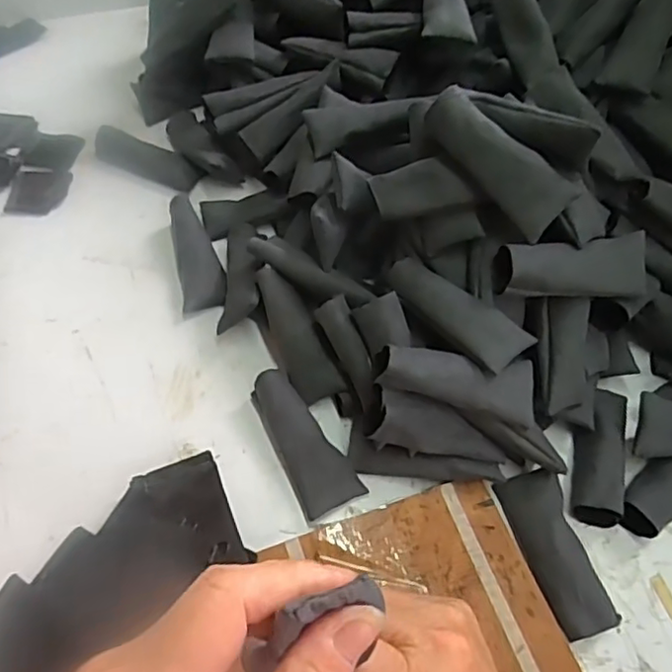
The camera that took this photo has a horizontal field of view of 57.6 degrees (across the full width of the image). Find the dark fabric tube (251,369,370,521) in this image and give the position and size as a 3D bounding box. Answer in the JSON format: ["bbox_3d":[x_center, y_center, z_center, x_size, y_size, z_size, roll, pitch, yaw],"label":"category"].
[{"bbox_3d":[-0.023,0.071,0.424,0.042,0.032,0.101,-24,59,-18],"label":"dark fabric tube"}]

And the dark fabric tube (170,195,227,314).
[{"bbox_3d":[-0.117,-0.070,0.515,0.037,0.028,0.104,-10,56,-10],"label":"dark fabric tube"}]

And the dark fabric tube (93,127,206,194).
[{"bbox_3d":[-0.180,-0.168,0.577,0.107,0.023,0.035,25,58,15],"label":"dark fabric tube"}]

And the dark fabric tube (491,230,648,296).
[{"bbox_3d":[0.155,-0.042,0.402,0.105,0.041,0.037,-5,56,-7],"label":"dark fabric tube"}]

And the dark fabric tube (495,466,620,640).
[{"bbox_3d":[0.141,0.134,0.386,0.039,0.012,0.100,-12,56,-10],"label":"dark fabric tube"}]

